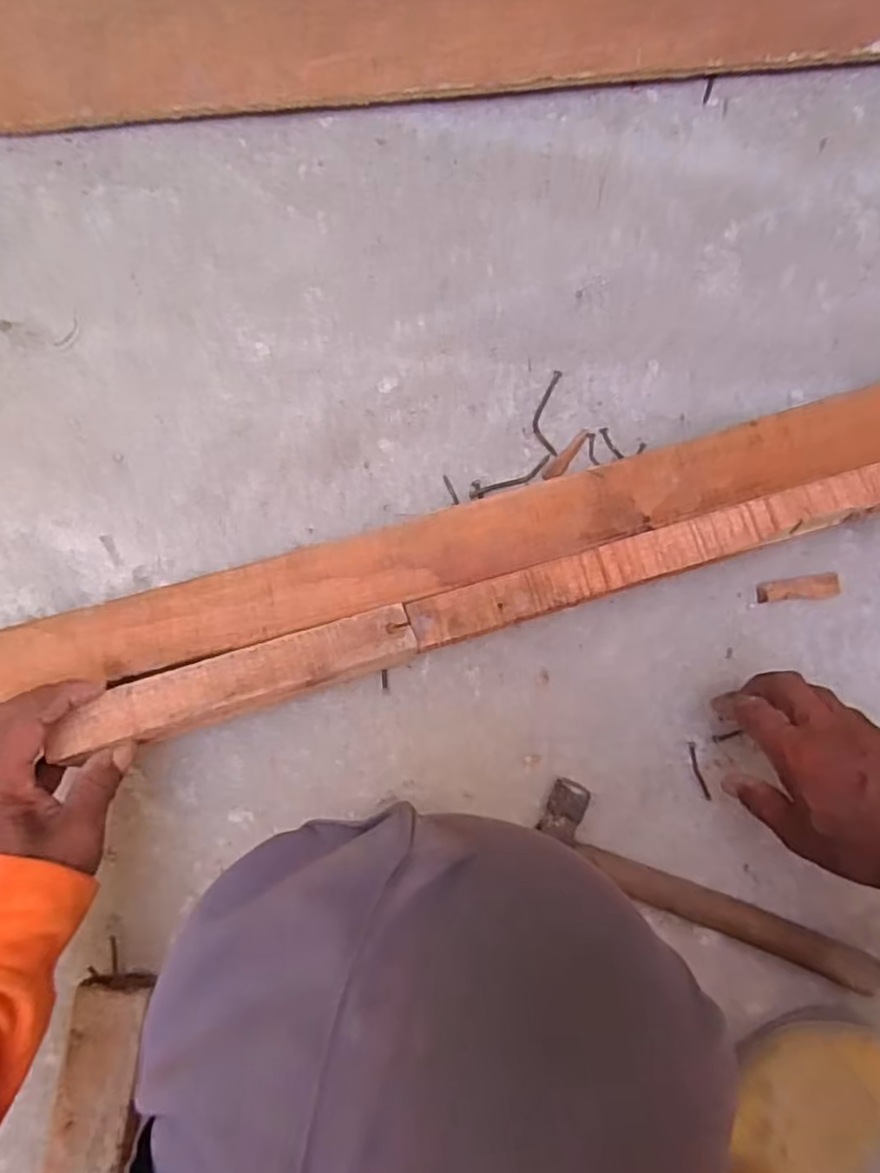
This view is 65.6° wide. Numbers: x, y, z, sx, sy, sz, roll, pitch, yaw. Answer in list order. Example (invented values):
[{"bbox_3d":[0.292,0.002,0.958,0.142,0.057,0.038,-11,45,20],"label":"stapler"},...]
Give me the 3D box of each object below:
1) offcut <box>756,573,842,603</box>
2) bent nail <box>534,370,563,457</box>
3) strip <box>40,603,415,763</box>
[{"bbox_3d":[0.283,0.002,0.536,0.064,0.013,0.020,-7,89,-4],"label":"offcut"},{"bbox_3d":[0.084,-0.137,0.534,0.020,0.004,0.067,5,89,-4],"label":"bent nail"},{"bbox_3d":[-0.126,0.060,0.442,0.225,0.012,0.038,-17,90,-12],"label":"strip"}]

